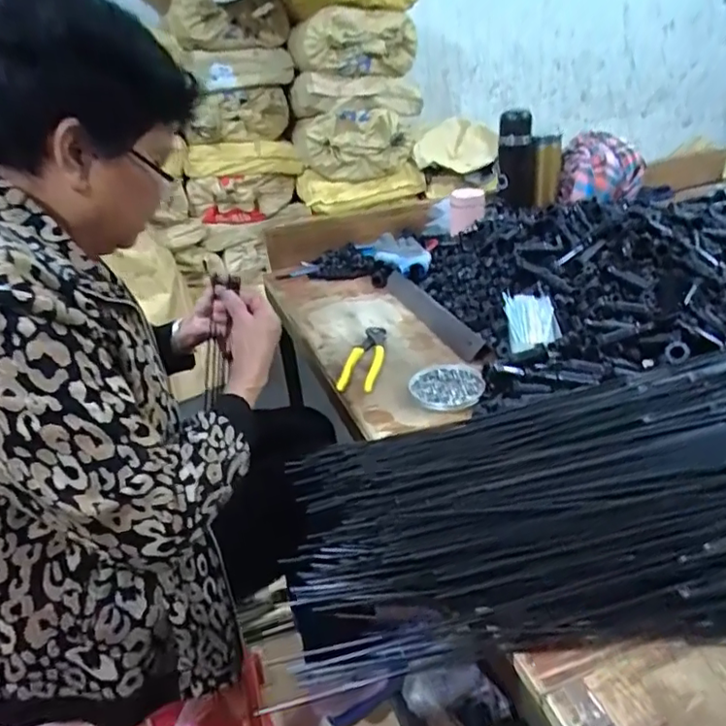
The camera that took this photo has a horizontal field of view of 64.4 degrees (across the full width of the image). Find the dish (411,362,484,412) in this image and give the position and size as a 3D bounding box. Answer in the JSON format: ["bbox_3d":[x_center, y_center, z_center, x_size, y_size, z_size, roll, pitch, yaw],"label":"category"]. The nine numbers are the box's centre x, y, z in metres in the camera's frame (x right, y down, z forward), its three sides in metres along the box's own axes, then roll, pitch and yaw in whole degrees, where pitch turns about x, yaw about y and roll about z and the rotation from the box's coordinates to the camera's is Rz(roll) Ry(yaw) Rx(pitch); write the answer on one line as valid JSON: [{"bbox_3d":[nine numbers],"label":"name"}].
[{"bbox_3d":[0.102,0.029,0.707,0.087,0.014,0.098,-3,29,4],"label":"dish"}]

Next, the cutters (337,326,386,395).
[{"bbox_3d":[0.003,-0.008,0.789,0.046,0.015,0.166,2,29,12],"label":"cutters"}]

